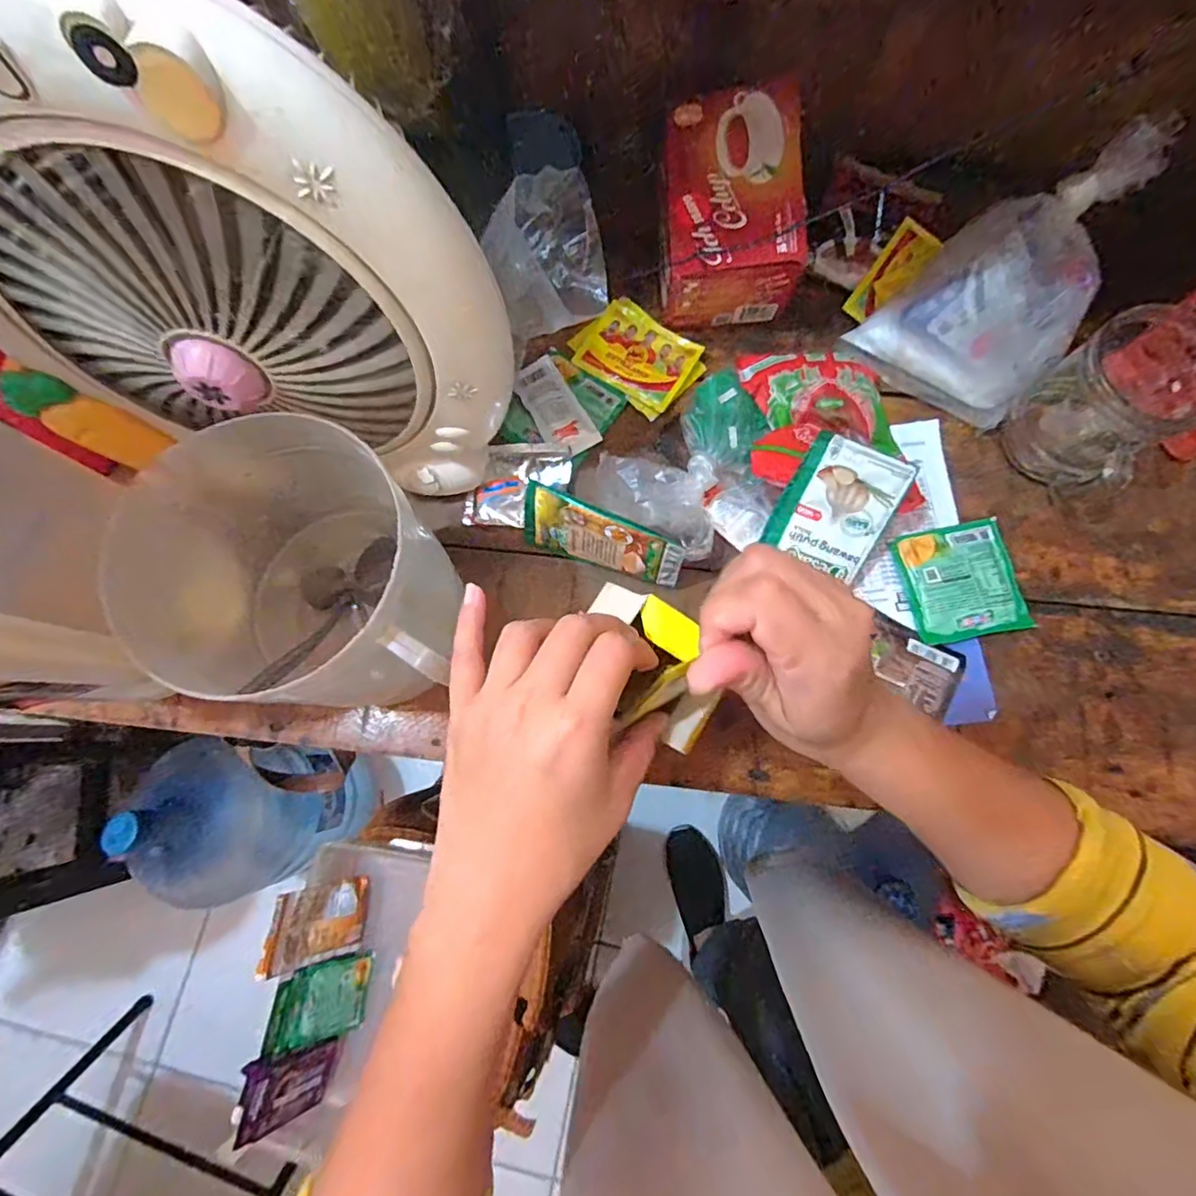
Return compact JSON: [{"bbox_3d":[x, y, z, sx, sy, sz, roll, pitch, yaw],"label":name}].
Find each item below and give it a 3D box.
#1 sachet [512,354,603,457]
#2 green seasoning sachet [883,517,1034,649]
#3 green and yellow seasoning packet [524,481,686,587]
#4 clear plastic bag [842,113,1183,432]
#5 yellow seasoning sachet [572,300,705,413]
[{"bbox_3d":[-0.031,-0.136,0.401,0.036,0.009,0.078,-29,77,-5],"label":"sachet"},{"bbox_3d":[0.239,-0.011,0.370,0.072,0.007,0.074,-11,76,-1],"label":"green seasoning sachet"},{"bbox_3d":[0.001,-0.036,0.355,0.105,0.058,0.005,21,62,9],"label":"green and yellow seasoning packet"},{"bbox_3d":[0.266,-0.206,0.357,0.114,0.109,0.127,39,80,10],"label":"clear plastic bag"},{"bbox_3d":[0.029,-0.178,0.409,0.078,0.004,0.059,32,79,9],"label":"yellow seasoning sachet"}]

